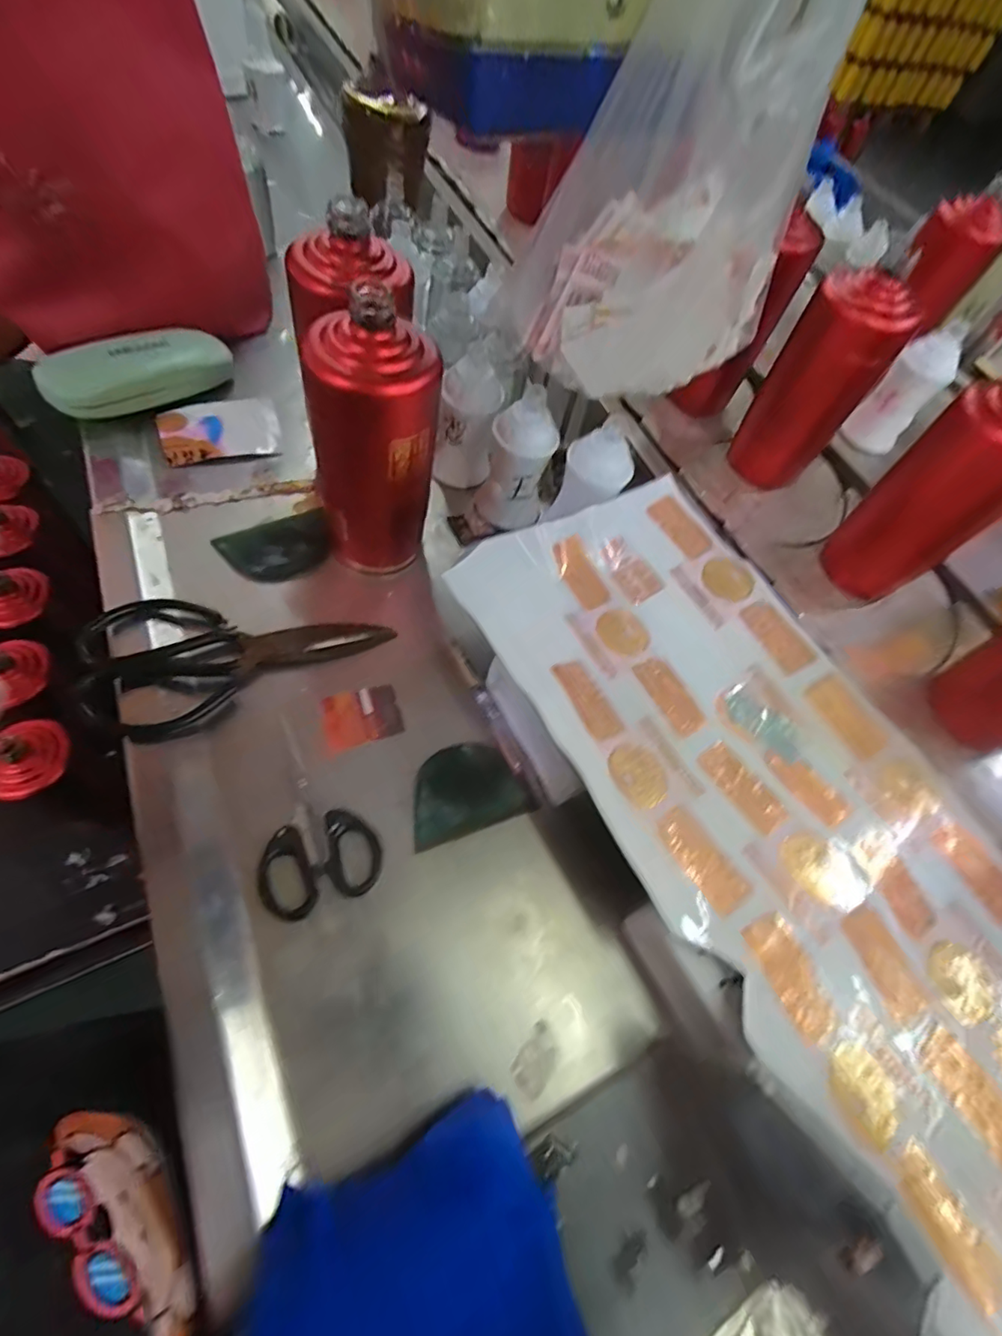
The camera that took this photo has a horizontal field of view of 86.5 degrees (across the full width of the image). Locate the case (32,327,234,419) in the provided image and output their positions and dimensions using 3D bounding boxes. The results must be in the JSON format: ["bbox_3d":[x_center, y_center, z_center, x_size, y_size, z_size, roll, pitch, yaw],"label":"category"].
[{"bbox_3d":[-0.316,-0.261,0.466,0.054,0.042,0.160,40,55,16],"label":"case"}]

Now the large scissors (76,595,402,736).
[{"bbox_3d":[-0.179,-0.015,0.378,0.193,0.030,0.098,-12,64,-24],"label":"large scissors"}]

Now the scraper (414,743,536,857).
[{"bbox_3d":[-0.024,0.080,0.355,0.078,0.004,0.057,-16,65,-17],"label":"scraper"}]

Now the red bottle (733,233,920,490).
[{"bbox_3d":[0.290,-0.256,0.488,0.068,0.174,0.063,-5,63,-12],"label":"red bottle"}]

